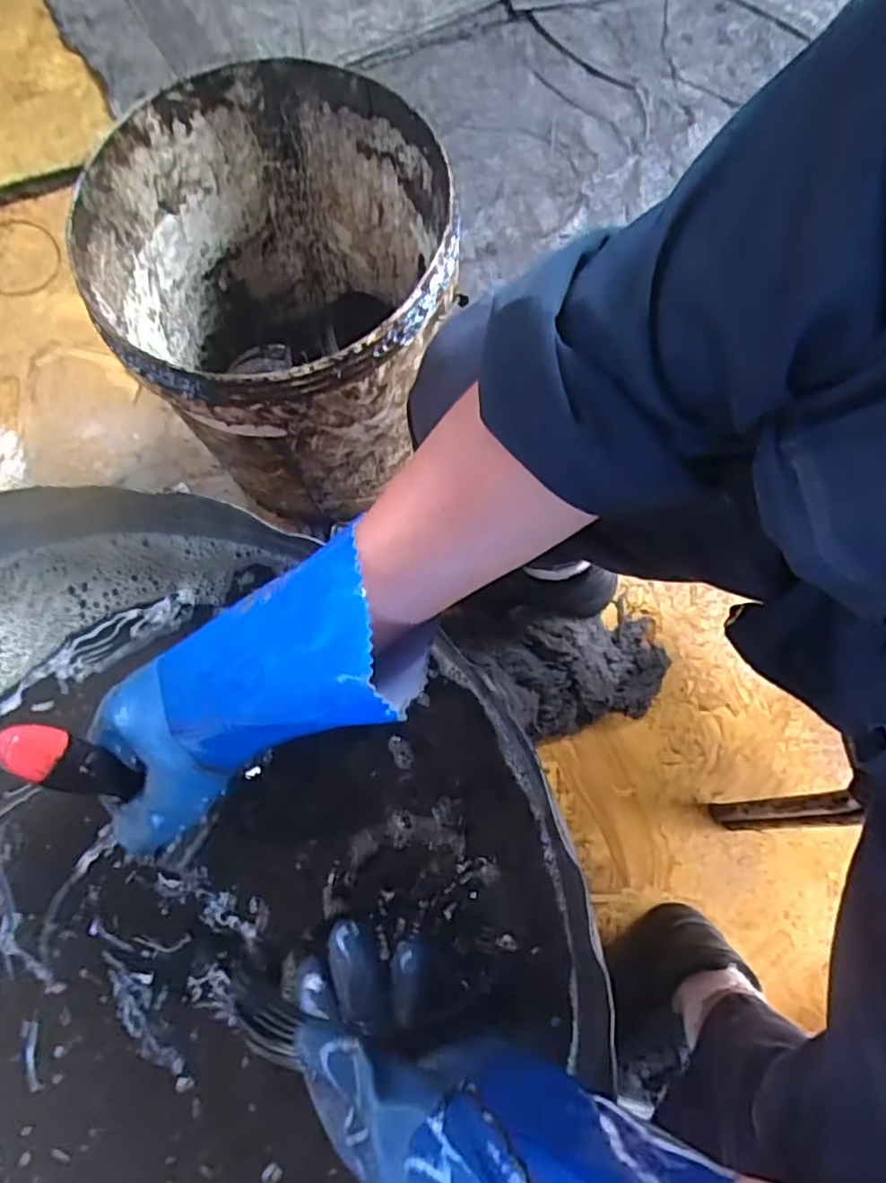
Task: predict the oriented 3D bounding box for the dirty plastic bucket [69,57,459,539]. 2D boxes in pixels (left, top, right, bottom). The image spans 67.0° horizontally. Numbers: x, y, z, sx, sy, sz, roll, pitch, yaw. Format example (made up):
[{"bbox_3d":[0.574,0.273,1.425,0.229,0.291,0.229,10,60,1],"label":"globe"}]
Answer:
[{"bbox_3d":[-0.150,-0.280,0.695,0.313,0.293,0.323,0,77,0],"label":"dirty plastic bucket"}]

